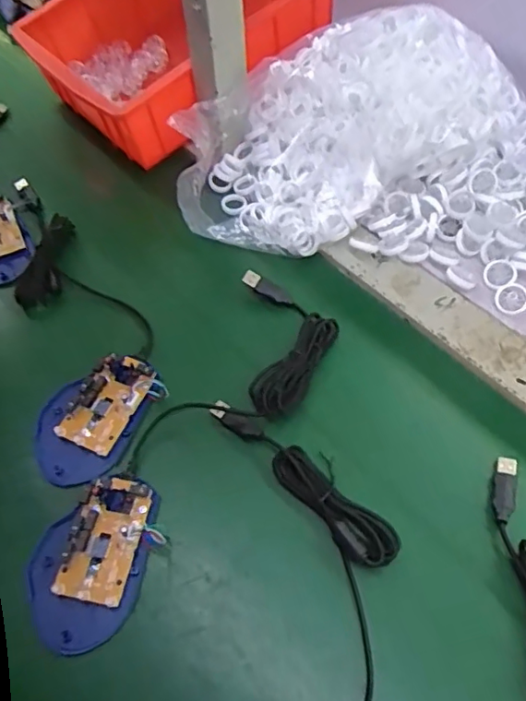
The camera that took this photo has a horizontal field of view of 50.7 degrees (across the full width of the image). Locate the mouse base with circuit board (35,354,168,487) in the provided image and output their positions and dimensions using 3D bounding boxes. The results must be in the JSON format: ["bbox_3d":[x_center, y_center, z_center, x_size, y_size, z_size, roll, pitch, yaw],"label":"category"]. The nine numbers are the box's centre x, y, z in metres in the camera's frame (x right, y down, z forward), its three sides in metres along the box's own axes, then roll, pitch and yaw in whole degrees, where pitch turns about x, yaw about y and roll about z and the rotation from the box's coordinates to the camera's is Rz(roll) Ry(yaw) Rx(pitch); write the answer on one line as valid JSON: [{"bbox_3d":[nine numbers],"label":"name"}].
[{"bbox_3d":[-0.126,0.047,0.418,0.069,0.015,0.107,28,63,19],"label":"mouse base with circuit board"}]

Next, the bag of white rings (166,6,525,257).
[{"bbox_3d":[0.069,-0.212,0.528,0.316,0.104,0.185,-26,59,-13],"label":"bag of white rings"}]

